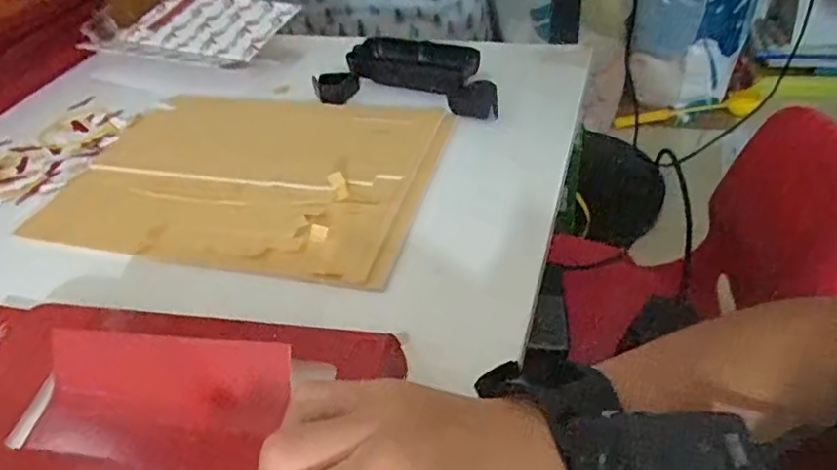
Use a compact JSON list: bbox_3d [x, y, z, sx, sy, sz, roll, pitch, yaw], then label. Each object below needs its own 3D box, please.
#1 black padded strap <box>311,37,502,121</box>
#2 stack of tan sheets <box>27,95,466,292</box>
[{"bbox_3d":[-0.008,-0.136,0.510,0.156,0.023,0.084,7,41,15],"label":"black padded strap"},{"bbox_3d":[-0.118,-0.052,0.438,0.261,0.014,0.201,8,41,16],"label":"stack of tan sheets"}]

